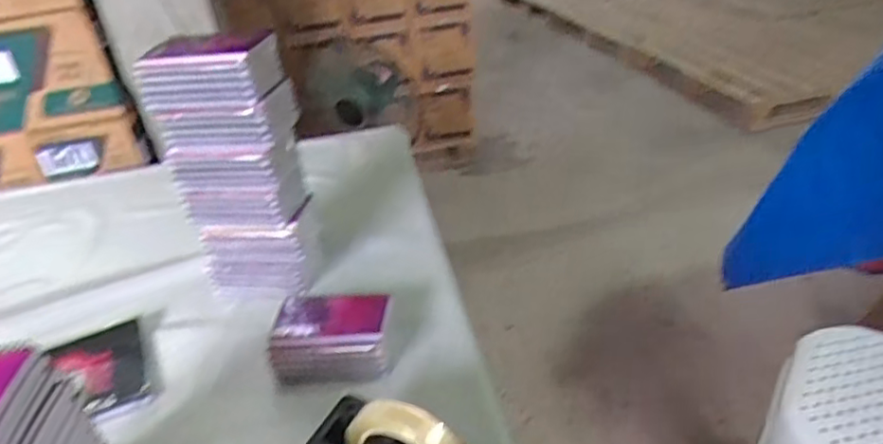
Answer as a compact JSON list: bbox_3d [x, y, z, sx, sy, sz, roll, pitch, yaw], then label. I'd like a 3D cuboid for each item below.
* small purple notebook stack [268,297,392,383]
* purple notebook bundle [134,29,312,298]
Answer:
[{"bbox_3d":[-0.124,0.129,0.716,0.124,0.058,0.094,-3,32,4],"label":"small purple notebook stack"},{"bbox_3d":[-0.249,-0.065,0.792,0.146,0.333,0.103,2,32,12],"label":"purple notebook bundle"}]

